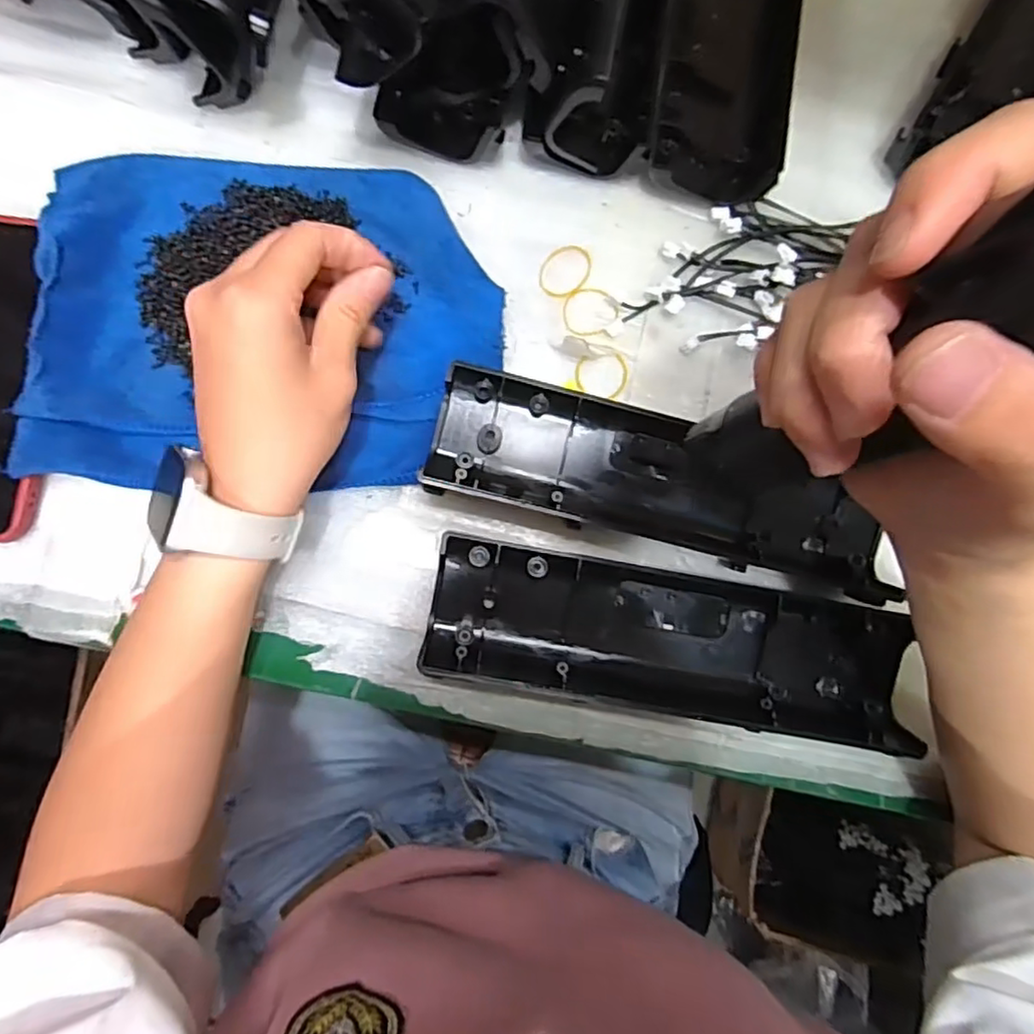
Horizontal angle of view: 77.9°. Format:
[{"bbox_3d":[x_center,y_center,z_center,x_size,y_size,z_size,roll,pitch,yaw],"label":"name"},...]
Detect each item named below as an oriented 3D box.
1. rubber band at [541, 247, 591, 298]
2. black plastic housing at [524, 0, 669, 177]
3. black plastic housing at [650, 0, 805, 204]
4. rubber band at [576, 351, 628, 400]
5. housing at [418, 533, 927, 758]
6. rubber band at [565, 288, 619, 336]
[{"bbox_3d":[0.027,-0.137,0.358,0.025,0.005,0.032,31,87,-10],"label":"rubber band"},{"bbox_3d":[0.063,-0.317,0.336,0.062,0.080,0.245,13,82,-3],"label":"black plastic housing"},{"bbox_3d":[0.124,-0.299,0.369,0.073,0.031,0.249,9,82,-3],"label":"black plastic housing"},{"bbox_3d":[0.048,-0.080,0.356,0.029,0.004,0.026,11,82,-3],"label":"rubber band"},{"bbox_3d":[0.078,0.065,0.328,0.242,0.024,0.071,11,82,-3],"label":"housing"},{"bbox_3d":[0.041,-0.115,0.357,0.031,0.004,0.027,5,88,6],"label":"rubber band"}]

